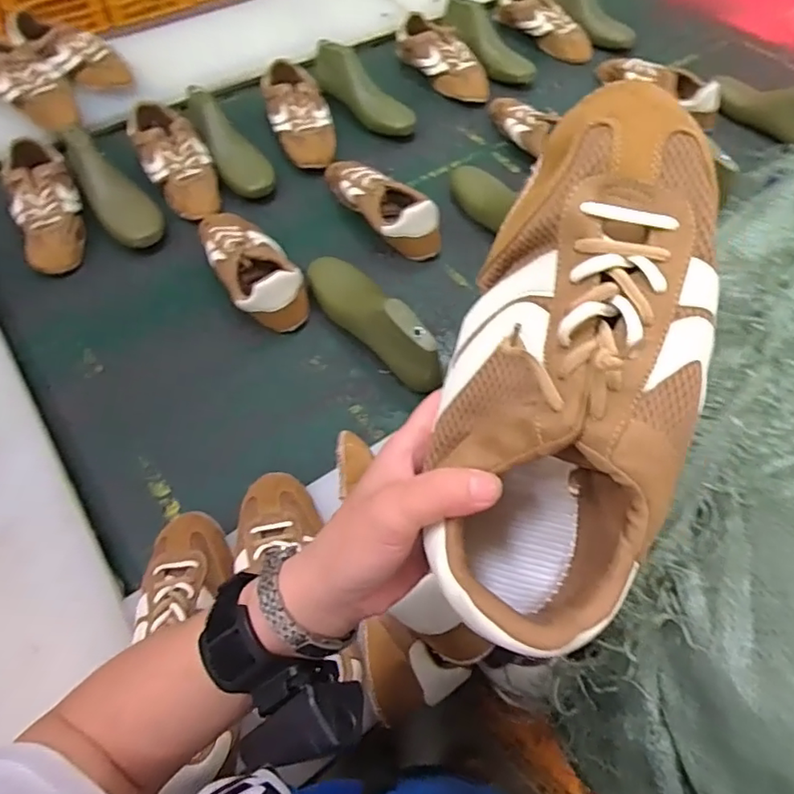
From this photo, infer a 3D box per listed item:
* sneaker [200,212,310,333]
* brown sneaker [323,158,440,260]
[{"bbox_3d":[-0.224,-0.211,0.869,0.112,0.071,0.260,-22,62,-15],"label":"sneaker"},{"bbox_3d":[-0.029,-0.330,0.952,0.096,0.075,0.265,-25,63,-17],"label":"brown sneaker"}]

